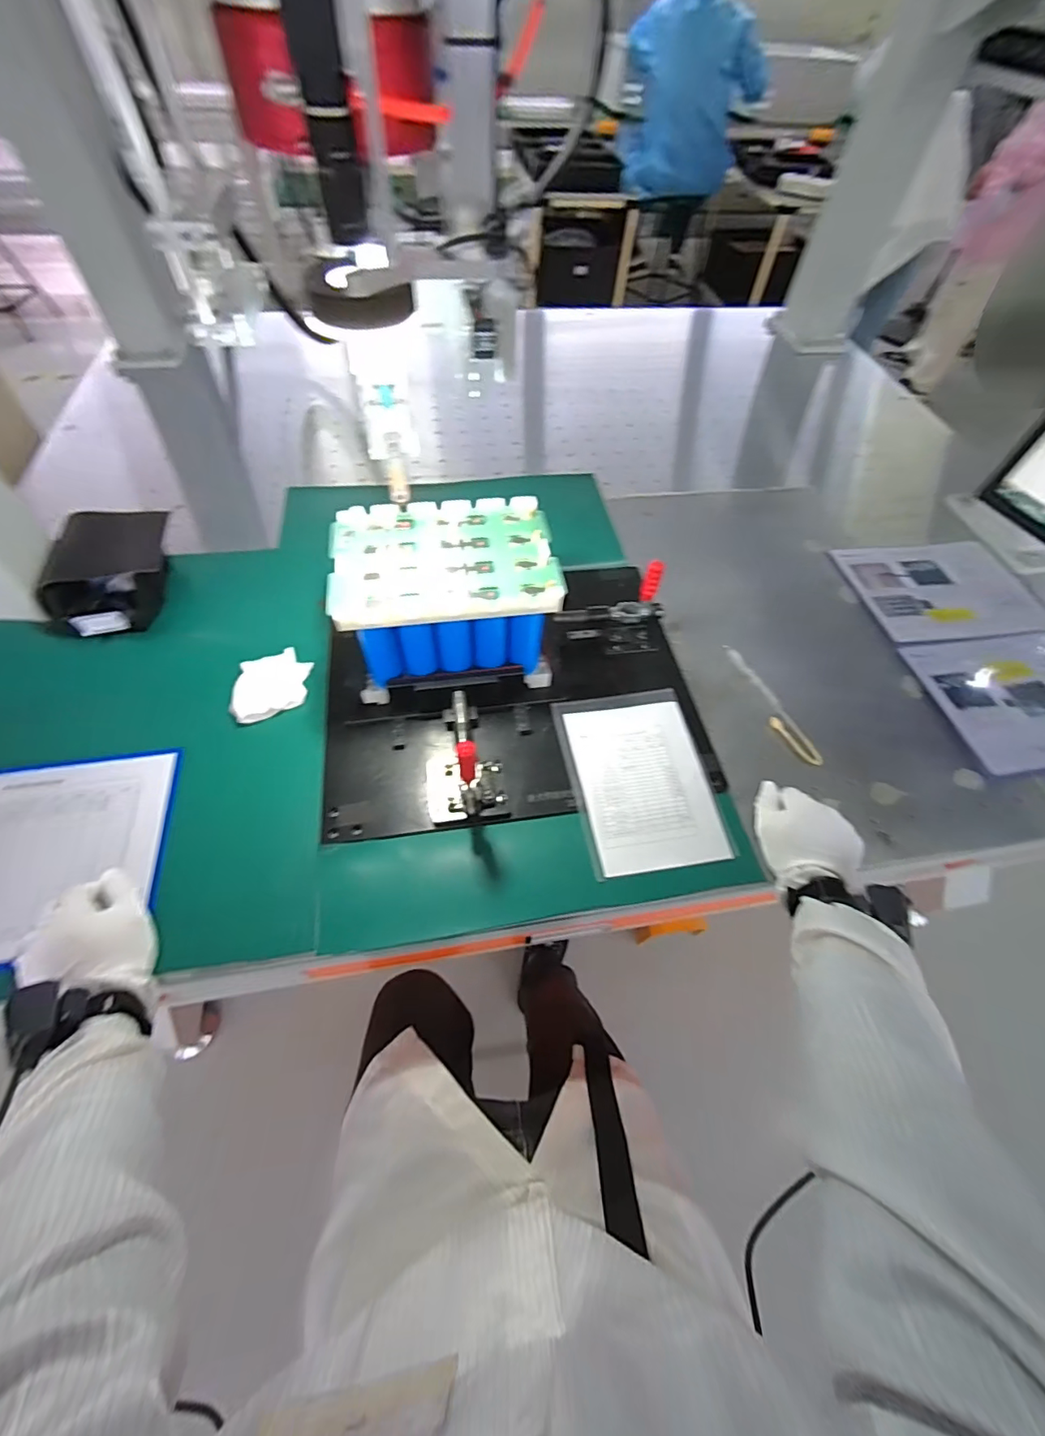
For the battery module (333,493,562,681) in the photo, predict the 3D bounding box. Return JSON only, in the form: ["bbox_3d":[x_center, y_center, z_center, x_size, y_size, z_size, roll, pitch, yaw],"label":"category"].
[{"bbox_3d":[-0.091,-0.157,0.634,0.242,0.114,0.177,-6,58,-7],"label":"battery module"}]

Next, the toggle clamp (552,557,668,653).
[{"bbox_3d":[0.125,-0.144,0.696,0.154,0.121,0.057,-6,58,-7],"label":"toggle clamp"}]

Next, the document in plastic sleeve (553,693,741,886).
[{"bbox_3d":[0.144,0.068,0.630,0.164,0.008,0.230,-8,58,-8],"label":"document in plastic sleeve"}]

